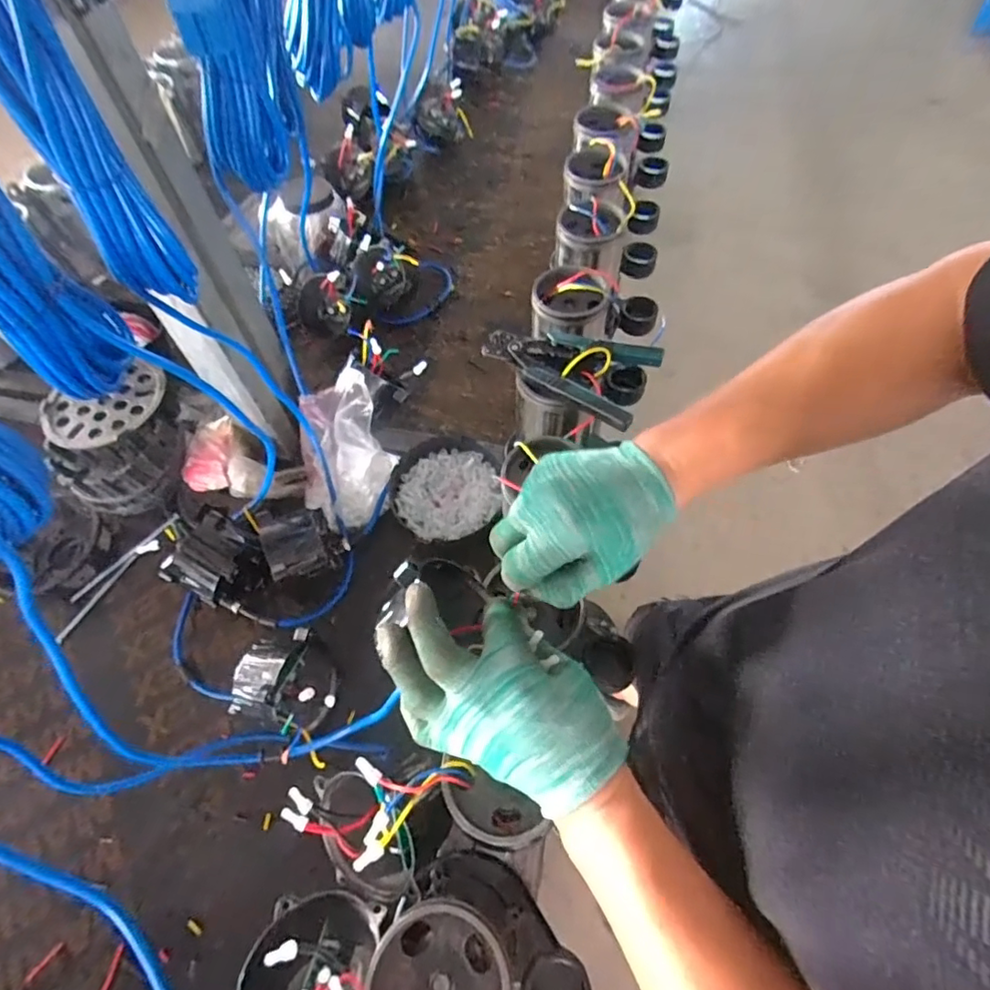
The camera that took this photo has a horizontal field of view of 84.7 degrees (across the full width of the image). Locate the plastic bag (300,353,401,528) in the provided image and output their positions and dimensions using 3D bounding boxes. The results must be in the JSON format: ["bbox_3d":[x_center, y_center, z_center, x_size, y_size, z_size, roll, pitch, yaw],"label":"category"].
[{"bbox_3d":[-0.193,-0.062,0.704,0.105,0.120,0.184,9,60,7],"label":"plastic bag"}]

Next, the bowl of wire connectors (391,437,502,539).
[{"bbox_3d":[-0.063,-0.002,0.705,0.138,0.049,0.136,-1,60,1],"label":"bowl of wire connectors"}]

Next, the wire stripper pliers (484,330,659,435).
[{"bbox_3d":[0.077,-0.144,0.568,0.182,0.024,0.097,30,65,18],"label":"wire stripper pliers"}]

